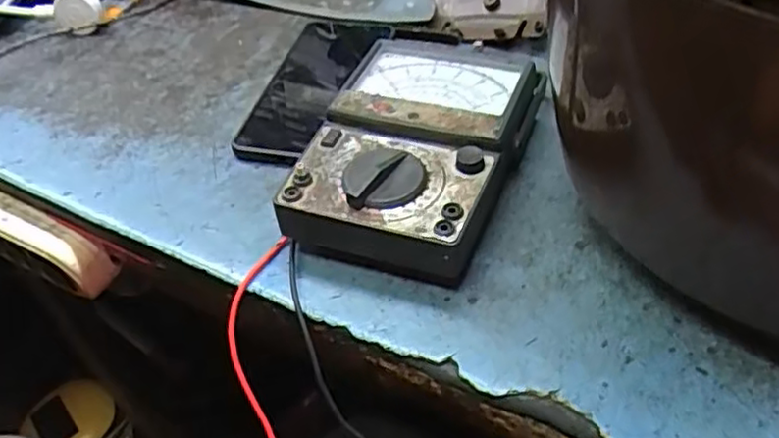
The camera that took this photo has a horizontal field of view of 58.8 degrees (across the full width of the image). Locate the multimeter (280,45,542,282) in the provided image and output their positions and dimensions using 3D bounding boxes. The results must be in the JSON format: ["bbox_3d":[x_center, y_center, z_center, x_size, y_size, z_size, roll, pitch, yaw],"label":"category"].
[{"bbox_3d":[0.018,-0.045,0.426,0.117,0.045,0.180,12,49,19],"label":"multimeter"}]

